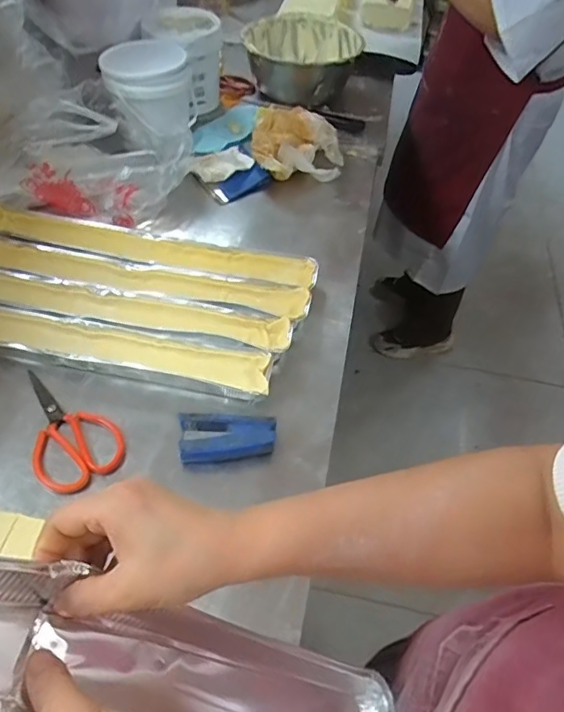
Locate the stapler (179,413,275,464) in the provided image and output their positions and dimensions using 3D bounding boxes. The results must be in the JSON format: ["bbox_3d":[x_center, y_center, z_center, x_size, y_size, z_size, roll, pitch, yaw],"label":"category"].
[{"bbox_3d":[-0.066,0.100,0.641,0.109,0.040,0.051,0,50,-6],"label":"stapler"}]

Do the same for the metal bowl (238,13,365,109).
[{"bbox_3d":[0.047,-0.695,1.252,0.263,0.115,0.255,2,50,-2],"label":"metal bowl"}]

